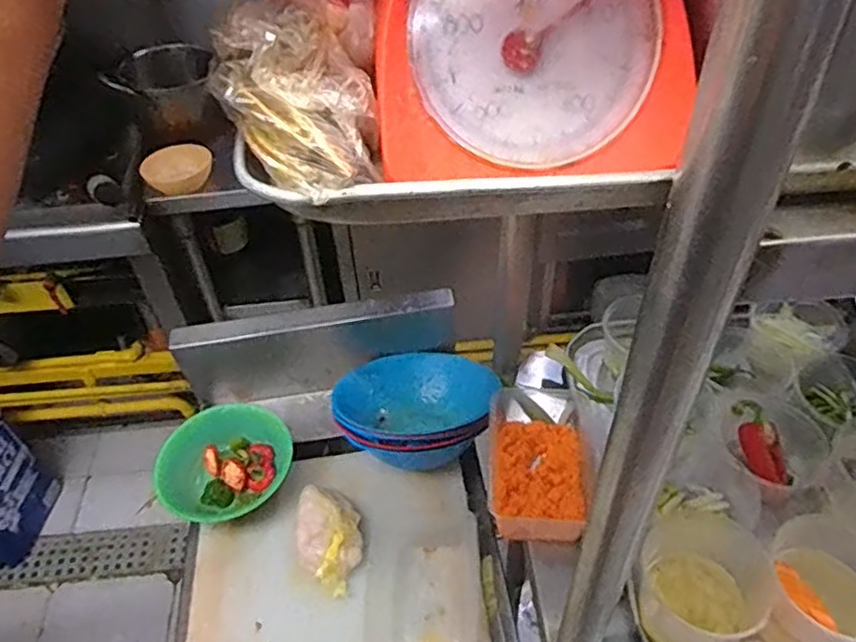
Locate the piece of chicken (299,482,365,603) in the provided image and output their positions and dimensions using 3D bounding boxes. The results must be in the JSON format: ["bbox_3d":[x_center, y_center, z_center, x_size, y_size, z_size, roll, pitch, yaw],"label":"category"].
[{"bbox_3d":[-0.120,0.264,0.802,0.076,0.035,0.128,-6,46,-2],"label":"piece of chicken"}]

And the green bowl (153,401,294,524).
[{"bbox_3d":[-0.269,0.188,0.871,0.170,0.046,0.156,-2,46,2],"label":"green bowl"}]

